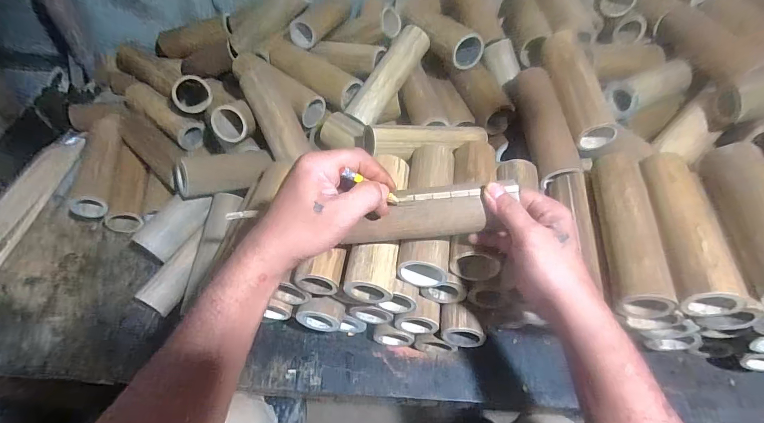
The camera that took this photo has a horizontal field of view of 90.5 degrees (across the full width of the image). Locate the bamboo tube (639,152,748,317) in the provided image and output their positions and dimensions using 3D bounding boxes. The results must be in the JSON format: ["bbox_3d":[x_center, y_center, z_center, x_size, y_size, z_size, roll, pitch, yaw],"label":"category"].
[{"bbox_3d":[0.310,0.016,0.388,0.056,0.051,0.165,7,52,6],"label":"bamboo tube"}]

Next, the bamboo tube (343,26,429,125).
[{"bbox_3d":[0.010,-0.214,0.604,0.050,0.041,0.177,32,85,24],"label":"bamboo tube"}]

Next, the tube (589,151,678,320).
[{"bbox_3d":[0.254,0.014,0.395,0.047,0.048,0.180,7,52,6],"label":"tube"}]

